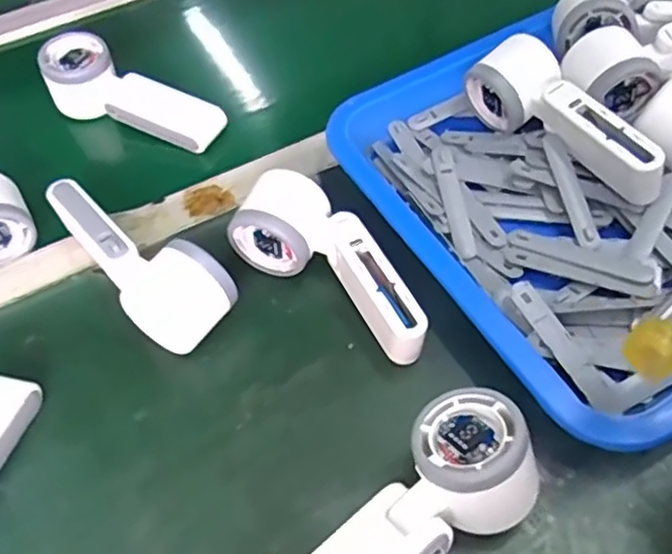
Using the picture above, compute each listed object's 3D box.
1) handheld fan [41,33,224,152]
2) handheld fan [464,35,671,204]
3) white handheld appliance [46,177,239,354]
[{"bbox_3d":[-0.174,-0.158,0.549,0.158,0.045,0.054,21,59,21],"label":"handheld fan"},{"bbox_3d":[0.166,-0.114,0.466,0.052,0.051,0.163,-33,57,-17],"label":"handheld fan"},{"bbox_3d":[-0.140,-0.015,0.444,0.166,0.053,0.058,36,65,28],"label":"white handheld appliance"}]

